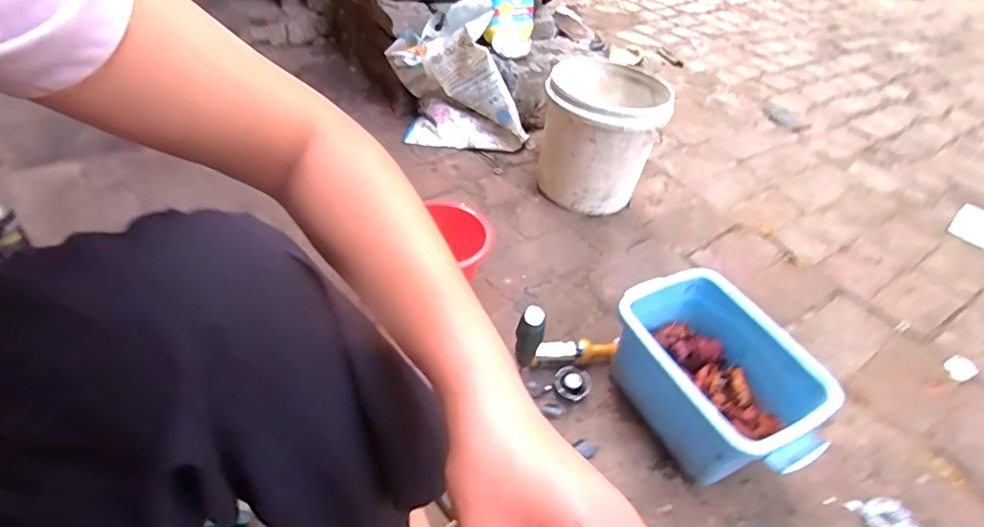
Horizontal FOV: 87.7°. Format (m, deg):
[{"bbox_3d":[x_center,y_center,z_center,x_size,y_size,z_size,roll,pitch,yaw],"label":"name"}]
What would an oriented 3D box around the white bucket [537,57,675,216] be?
[{"bbox_3d":[0.239,-0.272,1.140,0.234,0.259,0.238,3,43,-3],"label":"white bucket"}]

